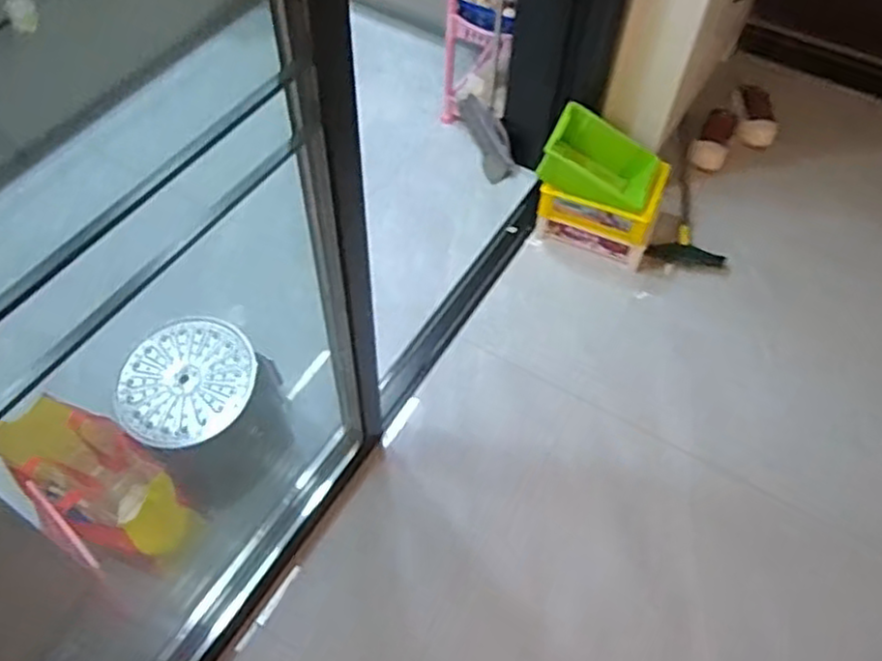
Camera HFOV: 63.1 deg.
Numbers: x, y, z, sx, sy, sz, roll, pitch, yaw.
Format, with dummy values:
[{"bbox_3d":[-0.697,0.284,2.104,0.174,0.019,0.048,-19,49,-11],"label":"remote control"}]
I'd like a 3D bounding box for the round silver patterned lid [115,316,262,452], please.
[{"bbox_3d":[-0.475,0.089,1.342,0.252,0.025,0.267,-1,58,1],"label":"round silver patterned lid"}]

